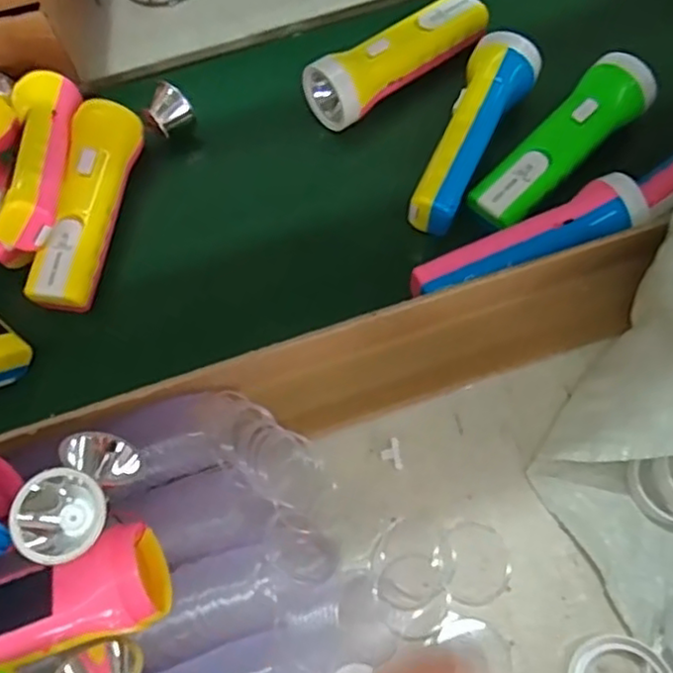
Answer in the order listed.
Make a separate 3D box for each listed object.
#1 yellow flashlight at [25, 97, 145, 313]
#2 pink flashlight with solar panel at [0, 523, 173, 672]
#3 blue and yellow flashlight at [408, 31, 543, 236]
[{"bbox_3d":[-0.182,-0.096,0.480,0.040,0.047,0.158,9,67,6],"label":"yellow flashlight"},{"bbox_3d":[-0.166,0.142,0.329,0.152,0.043,0.049,-17,67,-5],"label":"pink flashlight with solar panel"},{"bbox_3d":[0.104,-0.157,0.489,0.047,0.038,0.174,23,69,12],"label":"blue and yellow flashlight"}]

